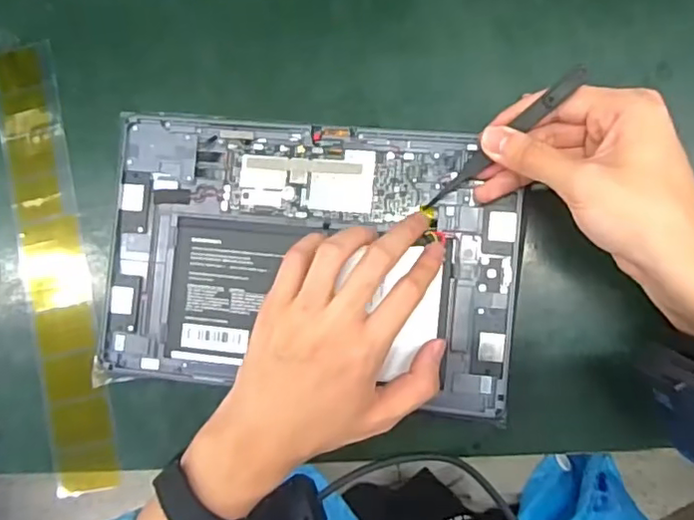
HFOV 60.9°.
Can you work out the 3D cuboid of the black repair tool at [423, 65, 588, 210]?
[{"bbox_3d":[0.087,-0.067,0.336,0.113,0.008,0.011,-41,81,29],"label":"black repair tool"}]

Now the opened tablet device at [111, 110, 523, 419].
[{"bbox_3d":[-0.025,-0.001,0.369,0.255,0.008,0.166,5,87,8],"label":"opened tablet device"}]

